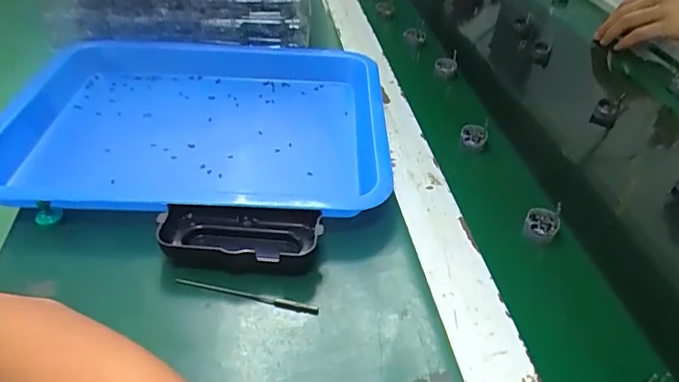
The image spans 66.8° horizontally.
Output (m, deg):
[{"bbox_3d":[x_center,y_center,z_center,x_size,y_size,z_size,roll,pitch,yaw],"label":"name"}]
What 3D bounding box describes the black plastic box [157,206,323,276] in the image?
[{"bbox_3d":[-0.071,0.035,0.364,0.110,0.030,0.043,4,39,0],"label":"black plastic box"}]

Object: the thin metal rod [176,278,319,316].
[{"bbox_3d":[-0.062,0.069,0.345,0.099,0.004,0.007,13,39,10],"label":"thin metal rod"}]

